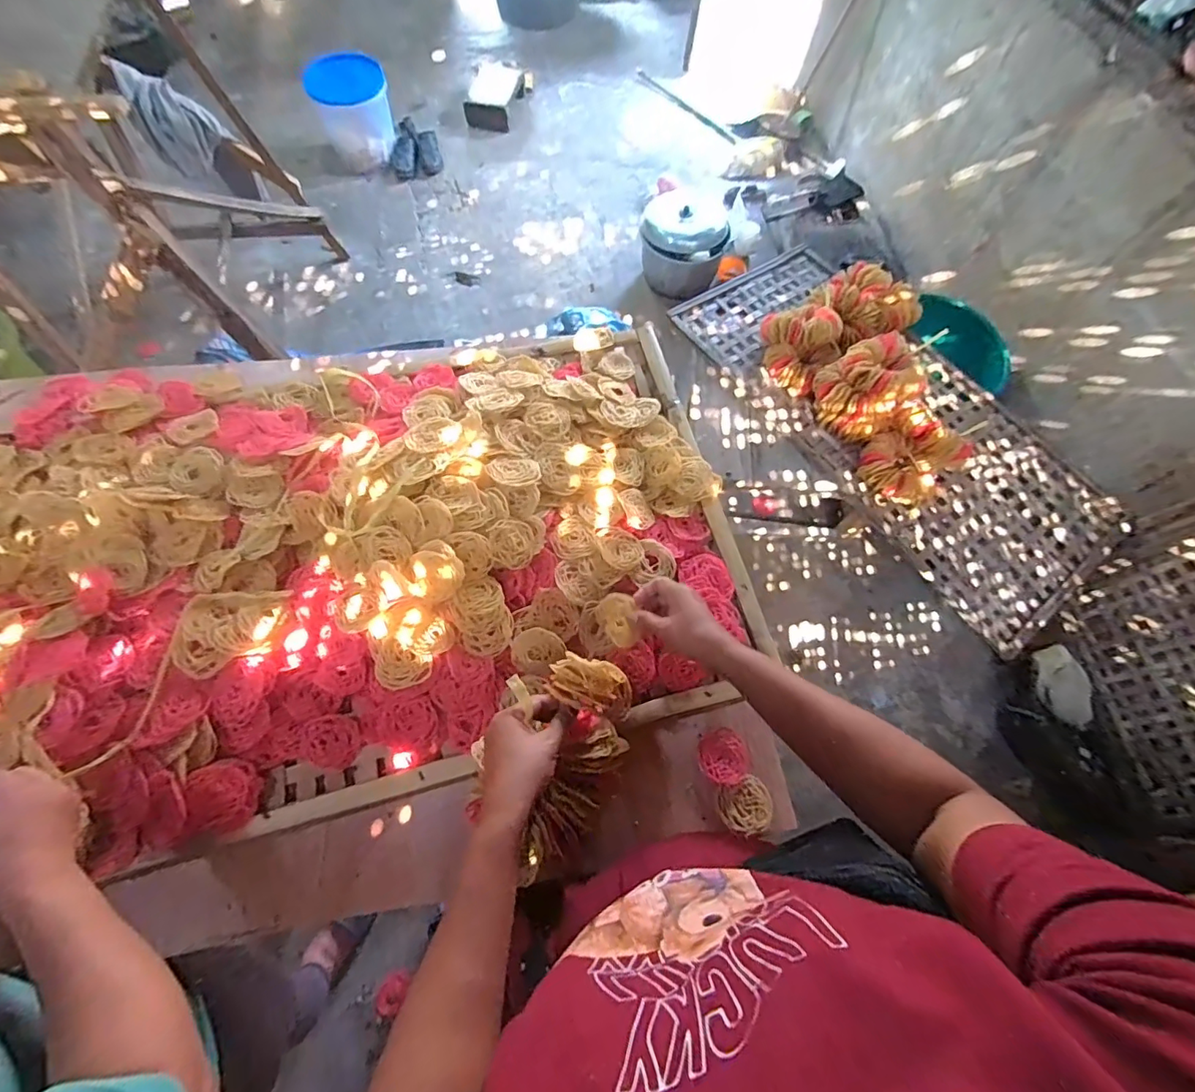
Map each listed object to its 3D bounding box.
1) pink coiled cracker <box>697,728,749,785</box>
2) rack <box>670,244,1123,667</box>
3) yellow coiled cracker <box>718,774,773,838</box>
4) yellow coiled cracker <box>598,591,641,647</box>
[{"bbox_3d":[0.153,0.256,0.626,0.058,0.005,0.062,1,66,-3],"label":"pink coiled cracker"},{"bbox_3d":[0.784,-0.377,1.403,0.611,0.055,1.238,-32,72,-16],"label":"rack"},{"bbox_3d":[0.176,0.307,0.607,0.062,0.006,0.057,1,66,-3],"label":"yellow coiled cracker"},{"bbox_3d":[0.025,0.091,0.628,0.008,0.049,0.069,-27,107,-48],"label":"yellow coiled cracker"}]

